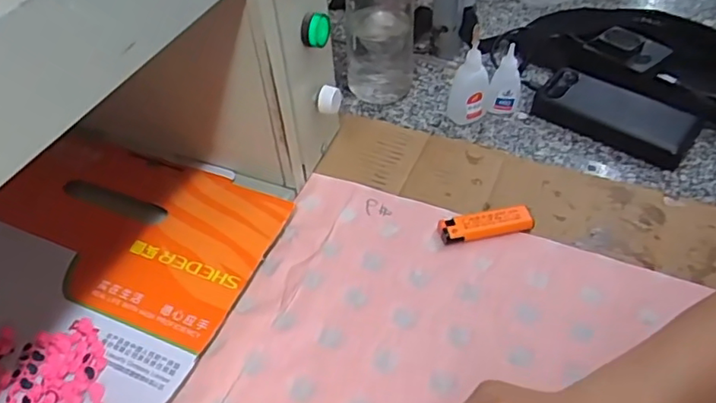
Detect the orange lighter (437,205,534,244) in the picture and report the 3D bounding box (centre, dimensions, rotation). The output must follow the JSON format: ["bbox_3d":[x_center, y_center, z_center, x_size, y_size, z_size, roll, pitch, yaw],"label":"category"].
[{"bbox_3d":[0.114,0.021,0.511,0.082,0.014,0.025,-7,48,-6],"label":"orange lighter"}]

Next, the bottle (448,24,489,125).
[{"bbox_3d":[0.121,-0.129,0.617,0.041,0.086,0.041,7,48,7],"label":"bottle"}]

